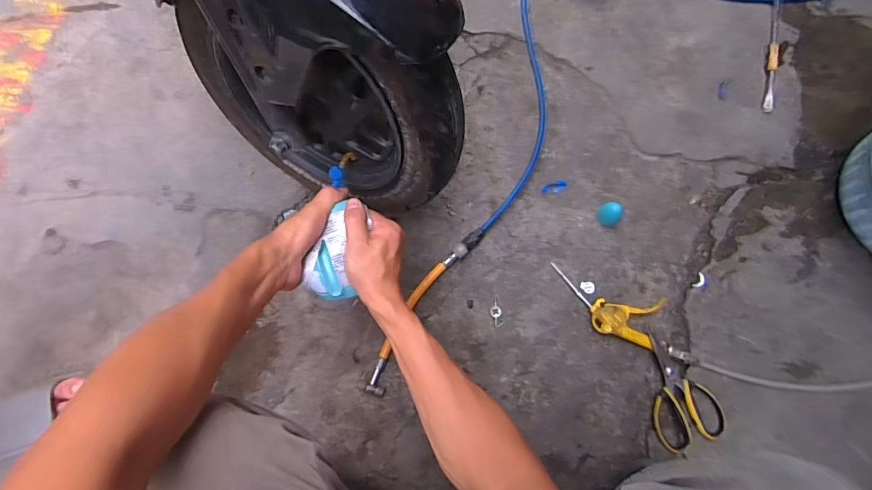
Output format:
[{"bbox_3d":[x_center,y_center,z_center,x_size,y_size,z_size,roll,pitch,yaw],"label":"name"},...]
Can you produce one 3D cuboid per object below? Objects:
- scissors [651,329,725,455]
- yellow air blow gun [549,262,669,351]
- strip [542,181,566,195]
[{"bbox_3d":[0.381,0.235,0.671,0.103,0.028,0.172,-25,76,-5],"label":"scissors"},{"bbox_3d":[0.285,0.103,0.701,0.187,0.028,0.090,18,76,7],"label":"yellow air blow gun"},{"bbox_3d":[0.216,-0.105,0.760,0.046,0.005,0.022,-19,75,-3],"label":"strip"}]

